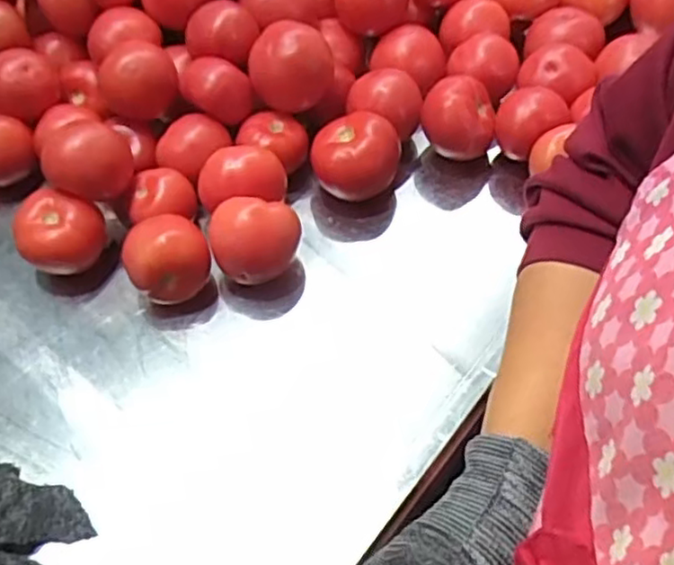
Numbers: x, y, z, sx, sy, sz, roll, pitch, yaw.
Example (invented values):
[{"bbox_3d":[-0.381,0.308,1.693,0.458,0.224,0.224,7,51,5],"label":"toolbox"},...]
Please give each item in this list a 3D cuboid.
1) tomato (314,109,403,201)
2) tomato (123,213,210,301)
[{"bbox_3d":[0.017,-0.109,0.608,0.077,0.064,0.059,-2,53,3],"label":"tomato"},{"bbox_3d":[-0.137,-0.015,0.557,0.063,0.067,0.057,-29,56,-16],"label":"tomato"}]

